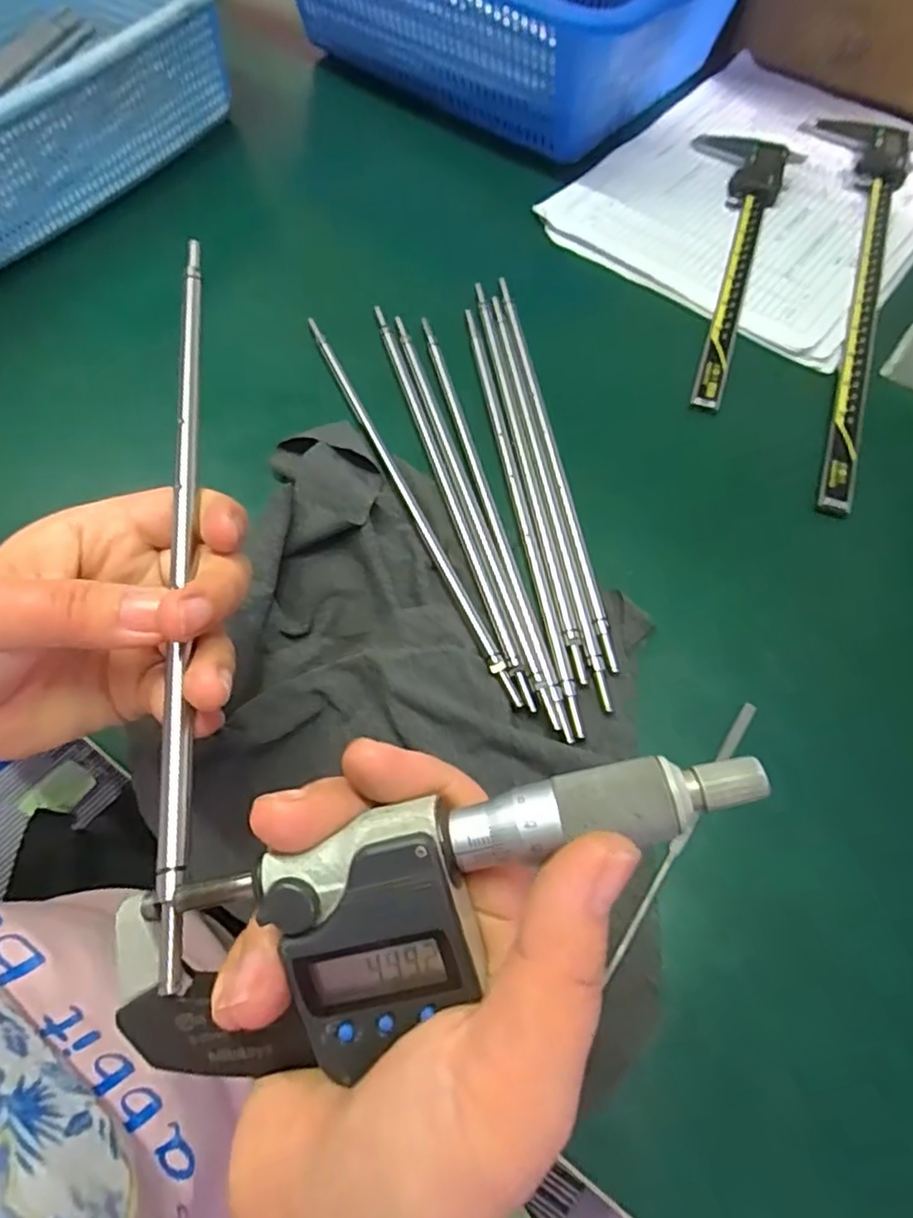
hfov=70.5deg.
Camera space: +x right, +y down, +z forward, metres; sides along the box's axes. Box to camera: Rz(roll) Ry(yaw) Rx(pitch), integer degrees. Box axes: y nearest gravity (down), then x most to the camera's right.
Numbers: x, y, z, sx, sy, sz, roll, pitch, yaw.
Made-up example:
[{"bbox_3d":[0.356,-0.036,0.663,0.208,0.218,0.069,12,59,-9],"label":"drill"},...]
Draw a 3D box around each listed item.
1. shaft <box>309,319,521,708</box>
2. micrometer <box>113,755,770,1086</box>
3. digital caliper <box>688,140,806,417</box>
[{"bbox_3d":[-0.029,-0.068,0.349,0.011,0.006,0.271,-23,67,-11],"label":"shaft"},{"bbox_3d":[-0.010,0.068,0.146,0.158,0.031,0.045,-27,66,7],"label":"micrometer"},{"bbox_3d":[0.185,-0.239,0.436,0.068,0.011,0.271,15,65,6],"label":"digital caliper"}]

